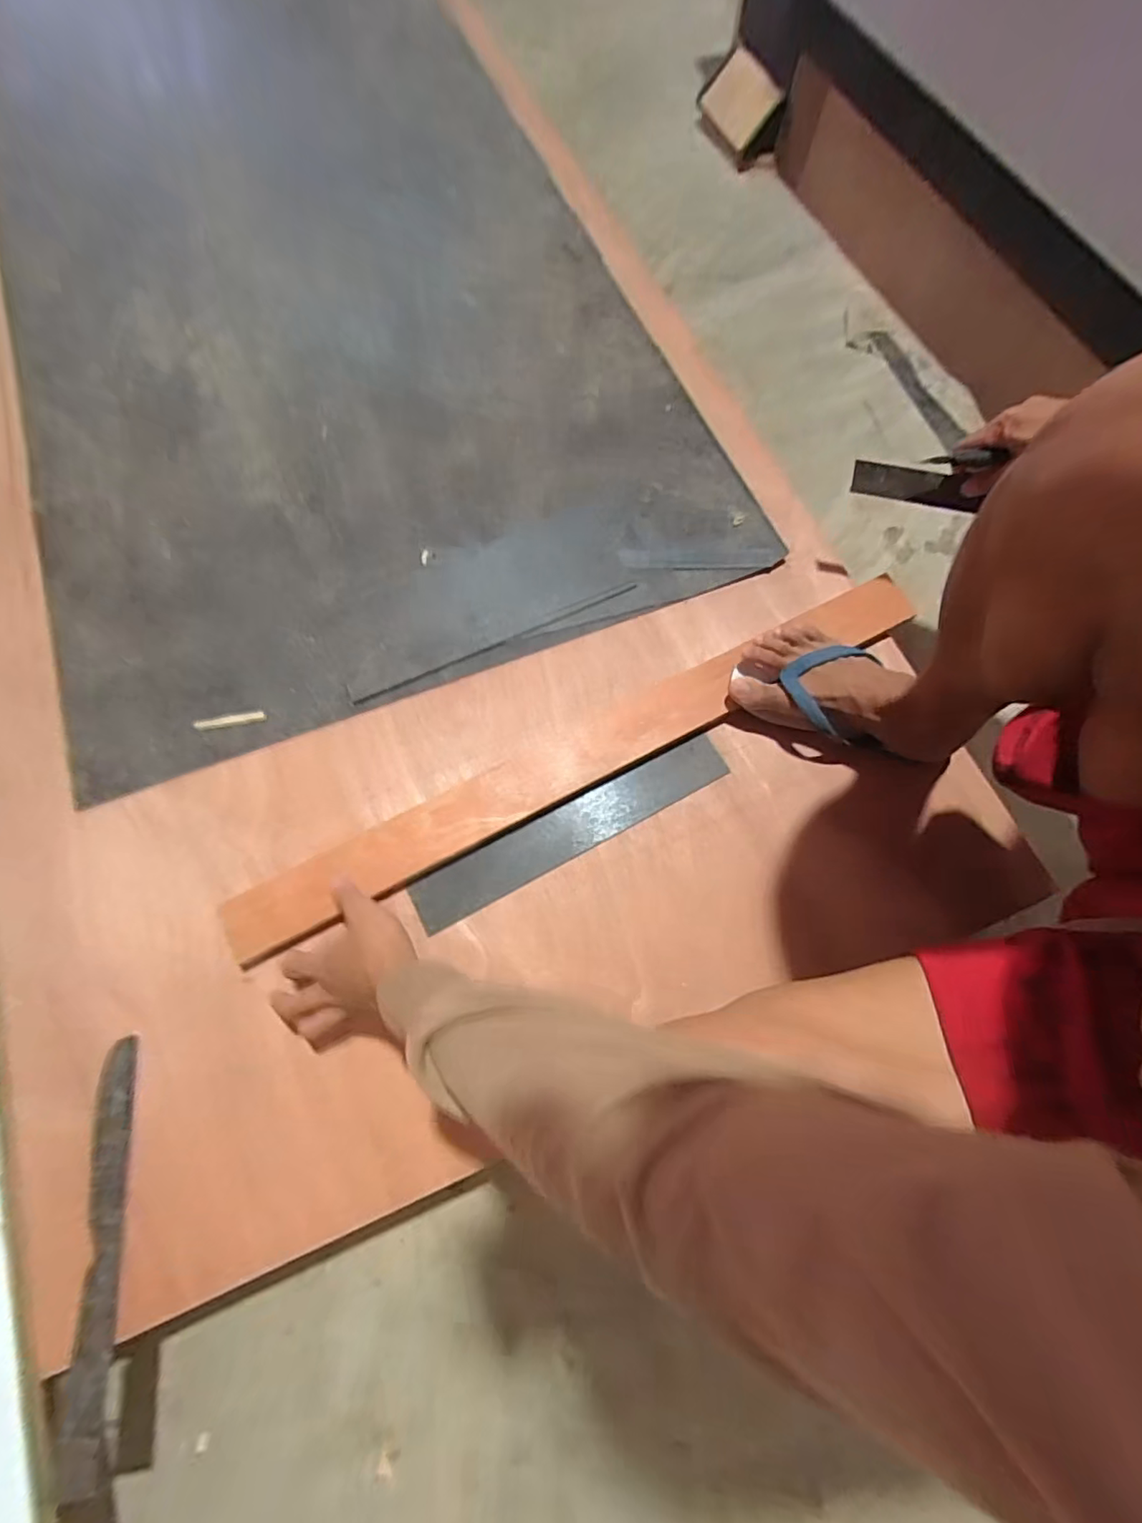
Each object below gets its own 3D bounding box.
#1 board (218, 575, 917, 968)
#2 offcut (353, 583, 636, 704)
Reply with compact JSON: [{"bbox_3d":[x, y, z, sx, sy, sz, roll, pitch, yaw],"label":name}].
[{"bbox_3d":[0.031,-0.015,0.607,0.789,0.022,0.067,-27,74,-10],"label":"board"},{"bbox_3d":[-0.080,-0.138,0.654,0.344,0.006,0.014,-25,73,-9],"label":"offcut"}]

